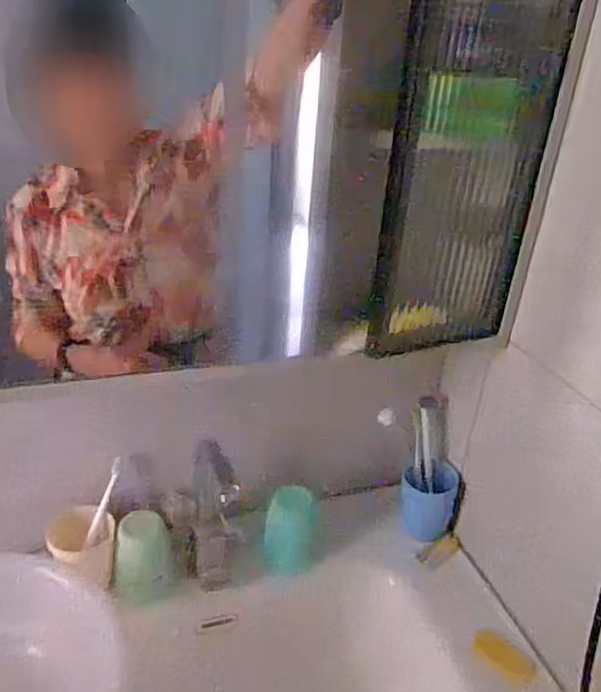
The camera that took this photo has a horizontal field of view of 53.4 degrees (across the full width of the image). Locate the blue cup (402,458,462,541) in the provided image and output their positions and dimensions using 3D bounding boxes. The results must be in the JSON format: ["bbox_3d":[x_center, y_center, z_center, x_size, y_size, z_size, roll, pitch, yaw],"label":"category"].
[{"bbox_3d":[0.170,0.204,0.798,0.070,0.083,0.064,4,27,-2],"label":"blue cup"}]

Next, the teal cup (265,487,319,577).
[{"bbox_3d":[-0.013,0.234,0.757,0.070,0.087,0.066,7,27,4],"label":"teal cup"}]

